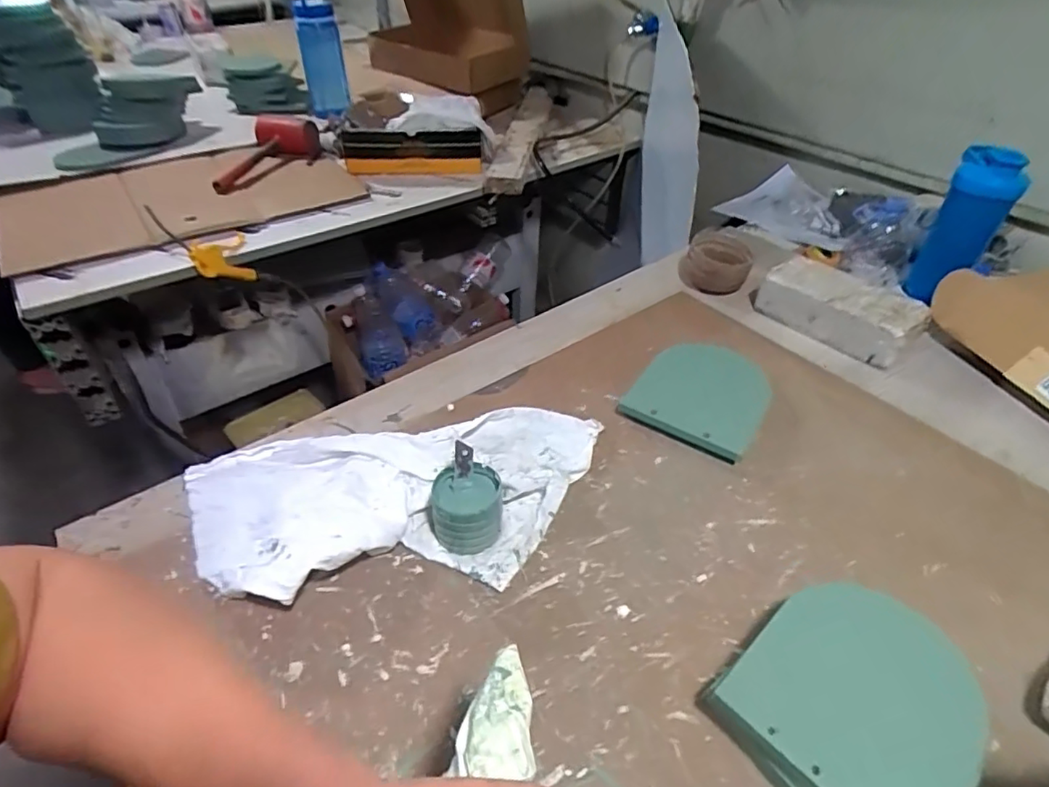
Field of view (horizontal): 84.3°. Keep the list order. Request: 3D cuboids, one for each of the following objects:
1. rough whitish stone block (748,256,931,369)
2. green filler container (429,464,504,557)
[{"bbox_3d":[0.449,-0.124,0.832,0.101,0.059,0.211,-28,50,-30],"label":"rough whitish stone block"},{"bbox_3d":[-0.057,0.111,0.551,0.068,0.066,0.060,-2,42,-5],"label":"green filler container"}]

